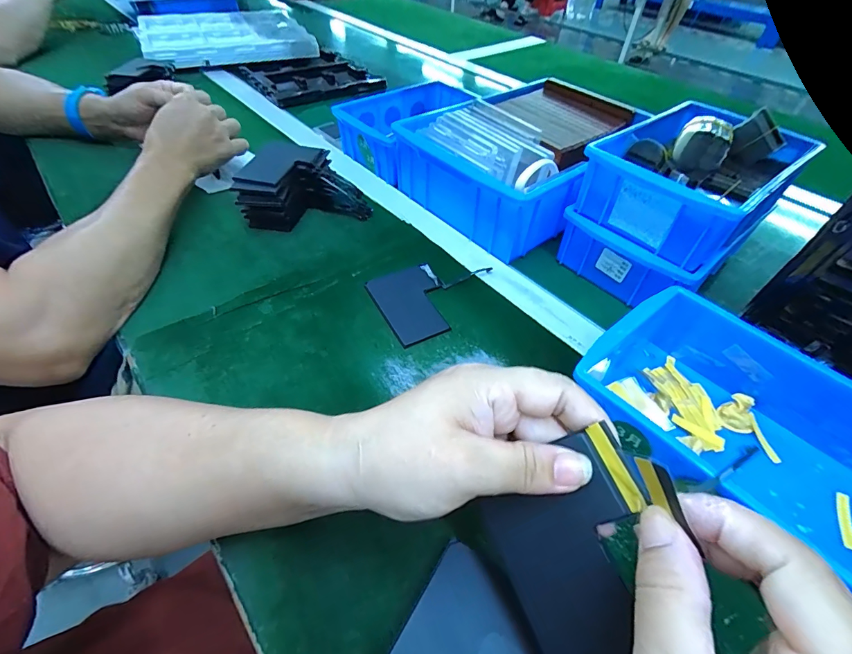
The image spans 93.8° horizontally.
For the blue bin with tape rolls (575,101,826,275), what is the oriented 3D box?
[{"bbox_3d":[0.238,-0.137,0.363,0.157,0.073,0.133,-32,57,-28],"label":"blue bin with tape rolls"}]

